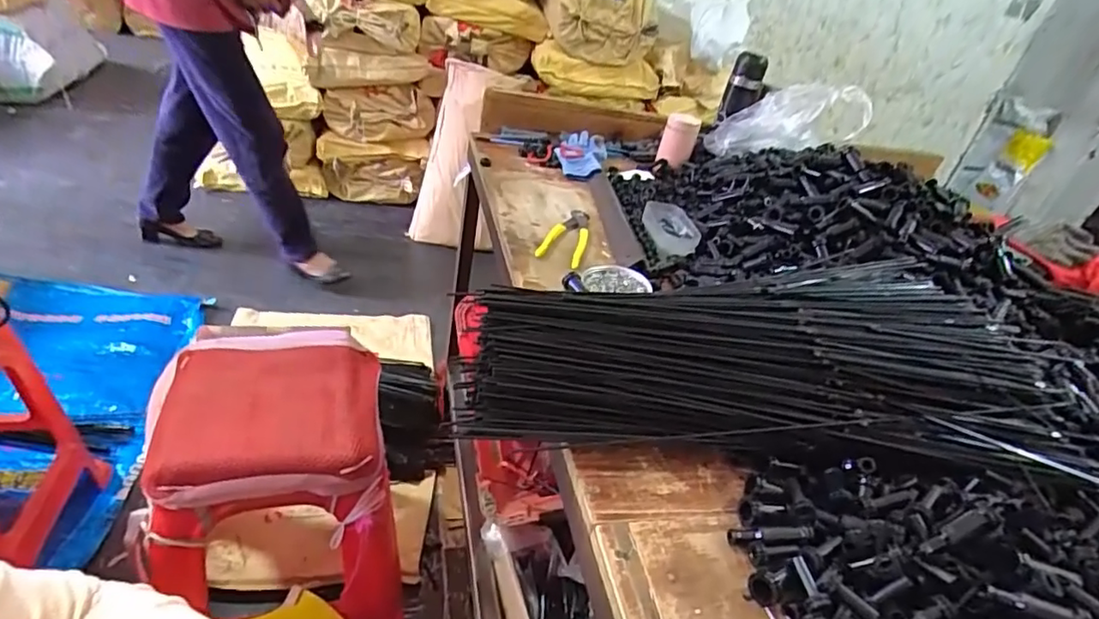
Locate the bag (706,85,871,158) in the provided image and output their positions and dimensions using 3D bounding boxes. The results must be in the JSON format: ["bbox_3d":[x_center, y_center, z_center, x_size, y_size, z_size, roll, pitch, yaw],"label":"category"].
[{"bbox_3d":[0.429,-0.347,1.099,0.289,0.104,0.066,-7,27,30],"label":"bag"}]

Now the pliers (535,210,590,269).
[{"bbox_3d":[0.033,-0.110,0.876,0.060,0.015,0.171,19,33,8],"label":"pliers"}]

